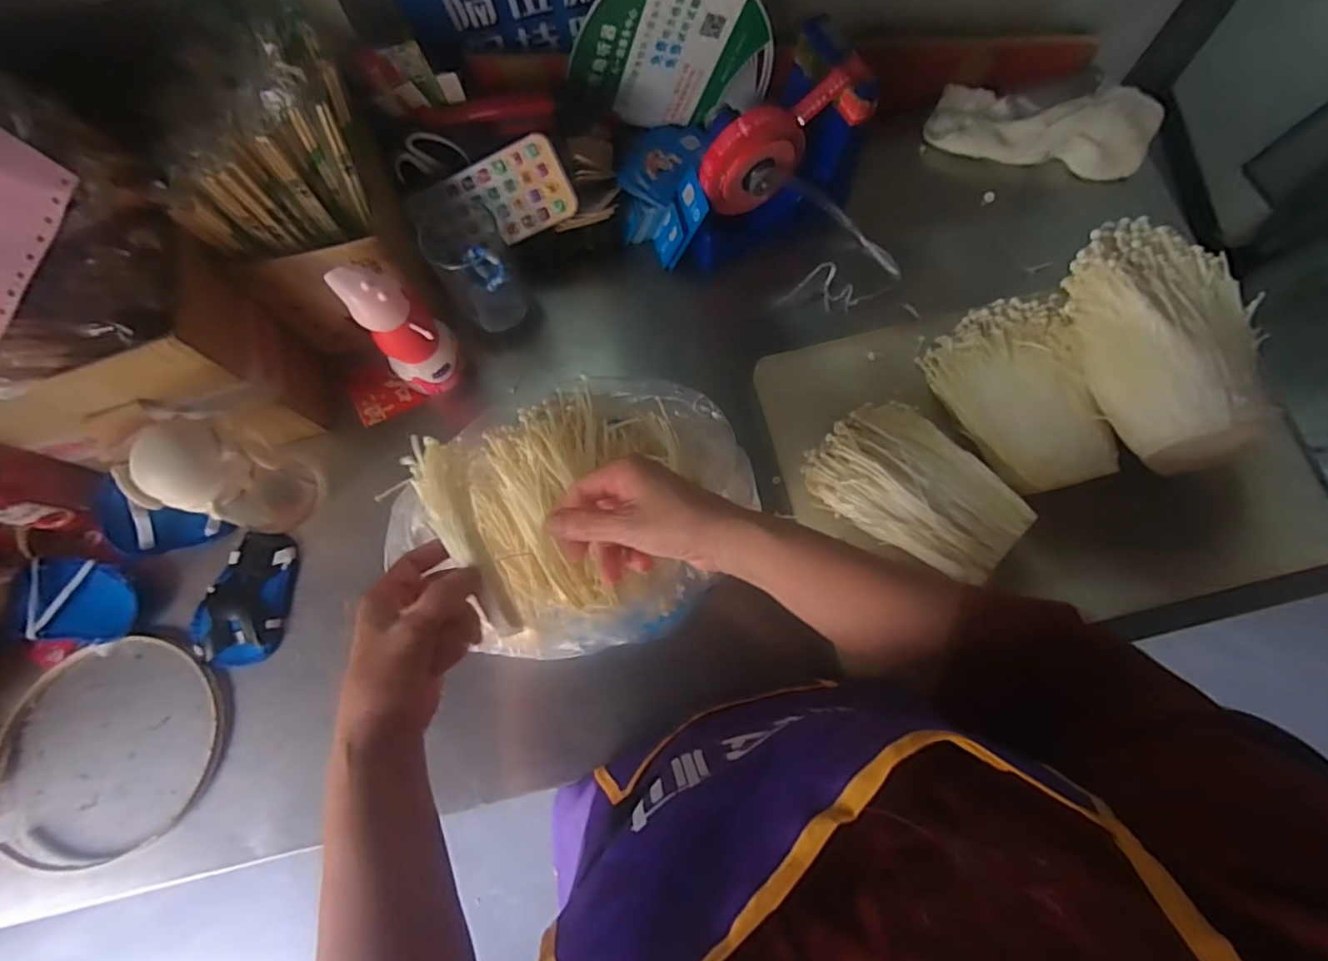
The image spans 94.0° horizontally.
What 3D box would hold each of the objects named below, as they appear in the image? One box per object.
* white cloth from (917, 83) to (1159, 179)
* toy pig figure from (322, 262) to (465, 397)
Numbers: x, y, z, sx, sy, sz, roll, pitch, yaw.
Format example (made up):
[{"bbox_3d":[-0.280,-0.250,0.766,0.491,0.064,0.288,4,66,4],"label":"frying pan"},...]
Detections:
[{"bbox_3d":[0.395,-0.375,0.648,0.217,0.050,0.077,17,76,6],"label":"white cloth"},{"bbox_3d":[-0.227,-0.129,0.542,0.059,0.152,0.058,0,74,2],"label":"toy pig figure"}]

